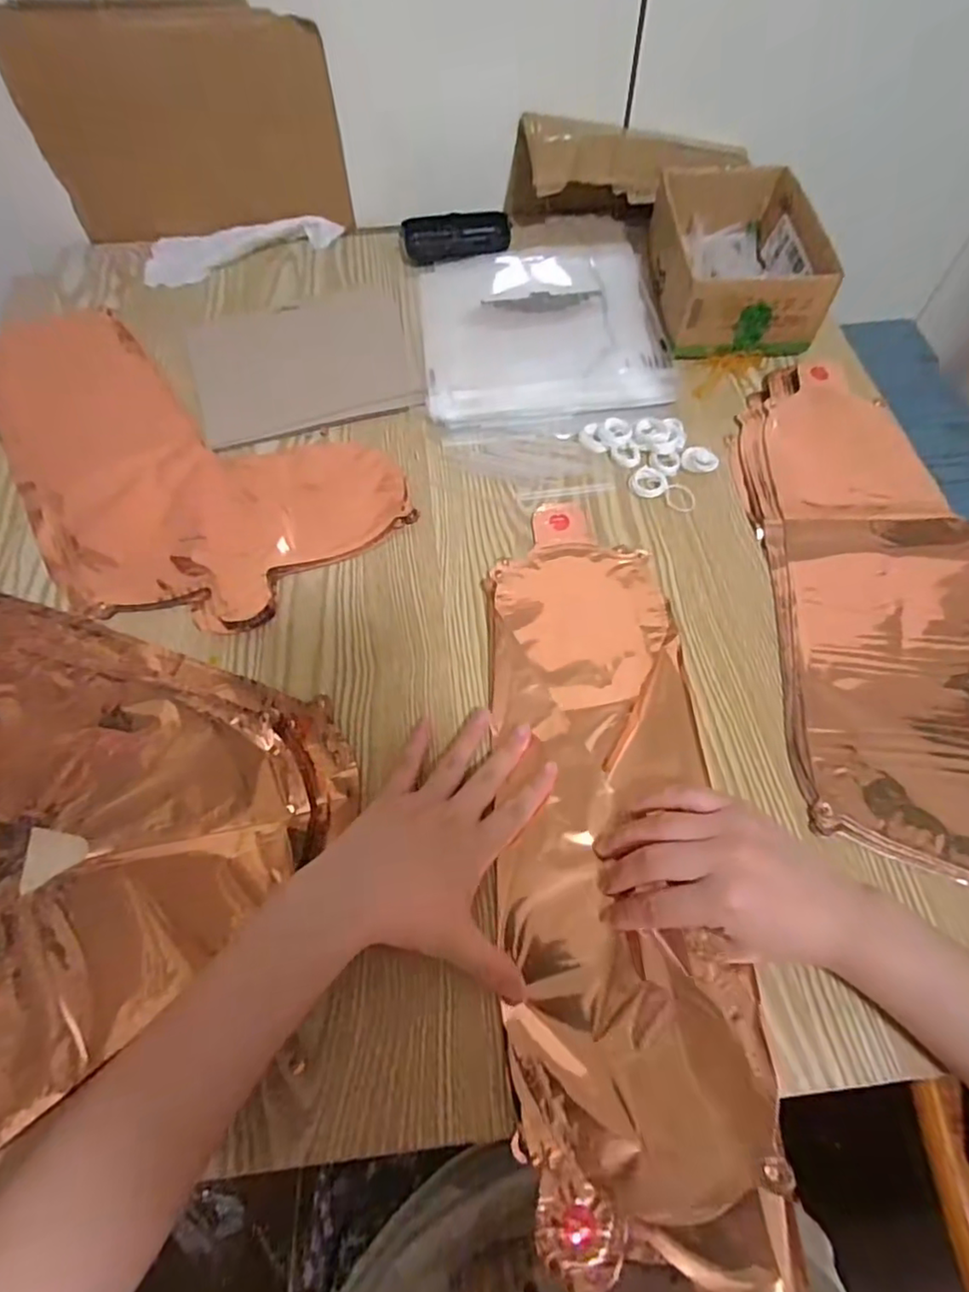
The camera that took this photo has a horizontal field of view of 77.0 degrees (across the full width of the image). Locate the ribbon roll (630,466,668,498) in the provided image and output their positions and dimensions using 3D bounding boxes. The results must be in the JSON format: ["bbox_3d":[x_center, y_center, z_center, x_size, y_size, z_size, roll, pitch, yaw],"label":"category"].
[{"bbox_3d":[0.130,-0.131,0.483,0.029,0.005,0.028,-1,62,1],"label":"ribbon roll"}]

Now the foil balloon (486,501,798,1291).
[{"bbox_3d":[0.073,0.091,0.365,0.129,0.027,0.431,-2,61,0],"label":"foil balloon"}]

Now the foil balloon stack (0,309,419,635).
[{"bbox_3d":[-0.293,-0.161,0.509,0.441,0.010,0.216,31,68,16],"label":"foil balloon stack"}]

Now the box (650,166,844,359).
[{"bbox_3d":[0.229,-0.357,0.559,0.130,0.062,0.197,2,62,3],"label":"box"}]

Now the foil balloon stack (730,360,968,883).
[{"bbox_3d":[0.294,-0.032,0.423,0.225,0.015,0.438,-9,63,-3],"label":"foil balloon stack"}]

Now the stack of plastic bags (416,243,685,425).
[{"bbox_3d":[0.054,-0.296,0.566,0.217,0.012,0.226,-5,62,-1],"label":"stack of plastic bags"}]

